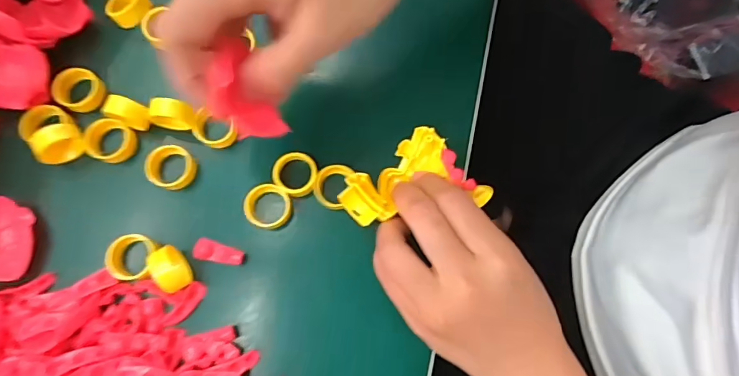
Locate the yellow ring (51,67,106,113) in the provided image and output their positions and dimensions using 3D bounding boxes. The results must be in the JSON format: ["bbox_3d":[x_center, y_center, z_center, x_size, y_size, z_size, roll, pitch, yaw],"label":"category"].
[{"bbox_3d":[-0.181,-0.061,0.280,0.030,0.010,0.026,39,80,9],"label":"yellow ring"}]

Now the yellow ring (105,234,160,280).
[{"bbox_3d":[-0.135,0.039,0.255,0.025,0.010,0.026,0,77,0],"label":"yellow ring"}]

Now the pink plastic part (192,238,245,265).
[{"bbox_3d":[-0.088,0.038,0.262,0.030,0.004,0.012,14,78,4],"label":"pink plastic part"}]

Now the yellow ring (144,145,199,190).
[{"bbox_3d":[-0.120,-0.013,0.270,0.027,0.008,0.025,0,77,0],"label":"yellow ring"}]

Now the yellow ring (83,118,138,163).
[{"bbox_3d":[-0.158,-0.029,0.273,0.027,0.010,0.026,0,77,0],"label":"yellow ring"}]

